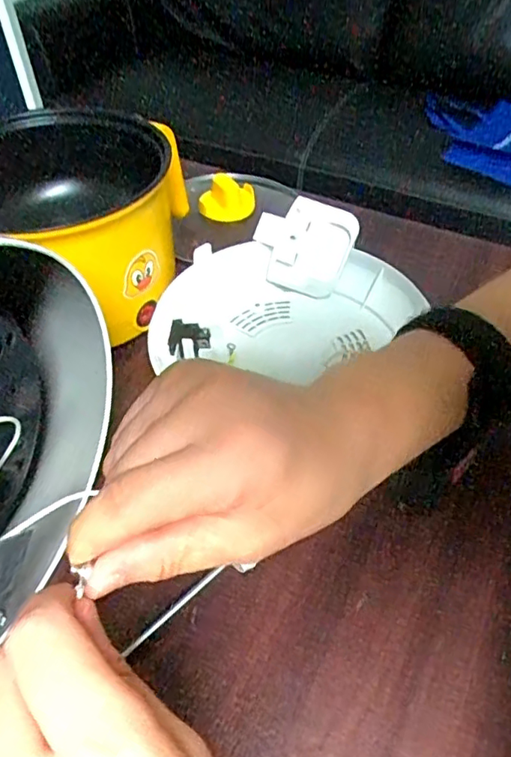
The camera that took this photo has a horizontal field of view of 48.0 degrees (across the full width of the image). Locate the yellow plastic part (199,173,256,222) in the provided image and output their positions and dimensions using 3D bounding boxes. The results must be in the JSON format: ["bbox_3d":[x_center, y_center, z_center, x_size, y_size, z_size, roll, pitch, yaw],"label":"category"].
[{"bbox_3d":[-0.028,-0.179,0.568,0.054,0.035,0.027,2,48,3],"label":"yellow plastic part"}]

